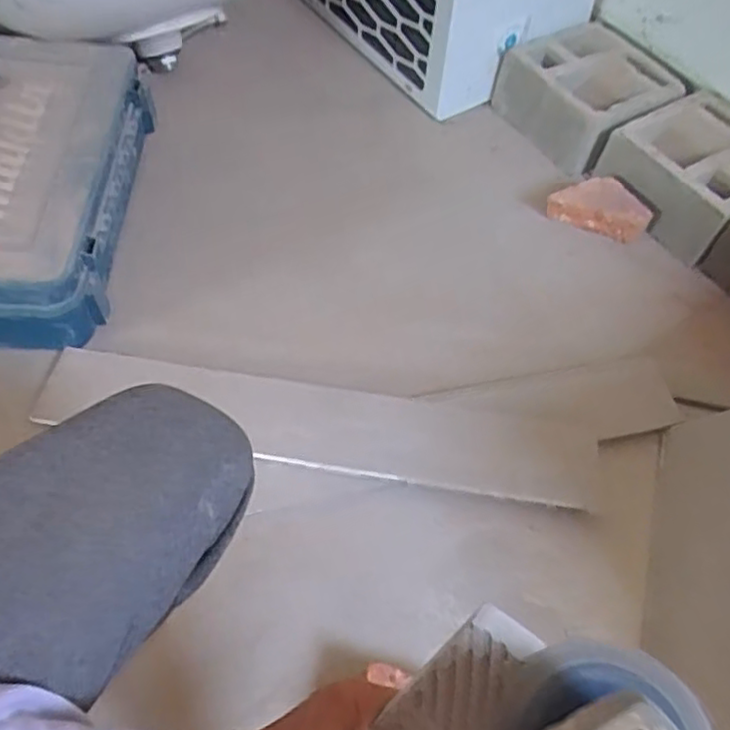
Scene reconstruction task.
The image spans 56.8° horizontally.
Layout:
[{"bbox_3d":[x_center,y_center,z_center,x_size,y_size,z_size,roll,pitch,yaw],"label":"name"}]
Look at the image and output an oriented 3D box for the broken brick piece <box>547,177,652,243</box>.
[{"bbox_3d":[0.329,-0.221,0.958,0.140,0.061,0.068,13,56,4],"label":"broken brick piece"}]

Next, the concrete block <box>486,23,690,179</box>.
[{"bbox_3d":[0.350,-0.428,1.070,0.215,0.085,0.219,-25,61,-19],"label":"concrete block"}]

